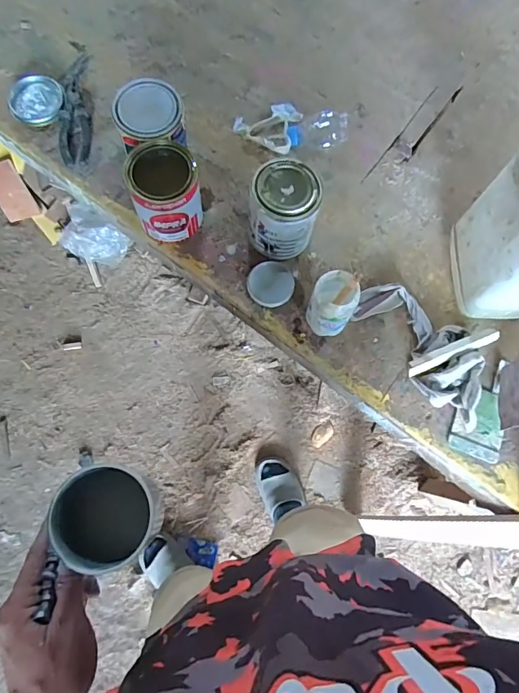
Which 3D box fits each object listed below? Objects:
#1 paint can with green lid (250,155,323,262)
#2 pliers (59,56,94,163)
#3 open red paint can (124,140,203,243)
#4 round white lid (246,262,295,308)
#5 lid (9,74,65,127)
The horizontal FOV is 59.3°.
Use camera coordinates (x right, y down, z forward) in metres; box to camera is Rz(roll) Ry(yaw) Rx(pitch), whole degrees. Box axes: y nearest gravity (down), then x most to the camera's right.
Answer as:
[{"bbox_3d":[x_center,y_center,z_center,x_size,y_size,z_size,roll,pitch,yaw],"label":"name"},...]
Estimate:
[{"bbox_3d":[0.040,-0.216,0.738,0.102,0.129,0.108,1,76,-4],"label":"paint can with green lid"},{"bbox_3d":[-0.336,-0.443,0.835,0.057,0.011,0.252,-3,76,-4],"label":"pliers"},{"bbox_3d":[-0.146,-0.241,0.726,0.103,0.131,0.100,1,76,-4],"label":"open red paint can"},{"bbox_3d":[0.020,-0.105,0.769,0.077,0.012,0.077,1,76,-4],"label":"round white lid"},{"bbox_3d":[-0.404,-0.452,0.832,0.093,0.016,0.097,1,76,-4],"label":"lid"}]

